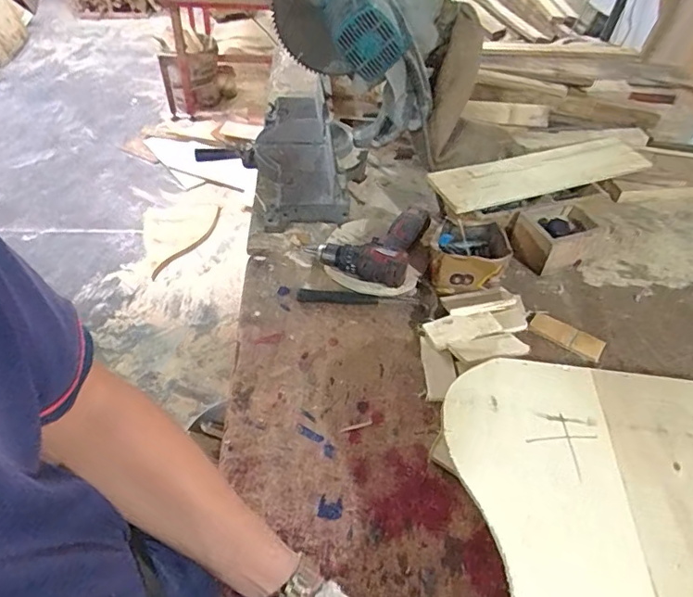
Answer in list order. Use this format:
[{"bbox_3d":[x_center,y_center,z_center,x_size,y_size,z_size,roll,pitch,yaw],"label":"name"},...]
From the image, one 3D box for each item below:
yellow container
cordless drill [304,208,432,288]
[{"bbox_3d":[0.210,-0.070,0.884,0.131,0.072,0.122,10,46,8],"label":"yellow container"},{"bbox_3d":[0.040,-0.102,0.907,0.185,0.077,0.176,21,49,17],"label":"cordless drill"}]

